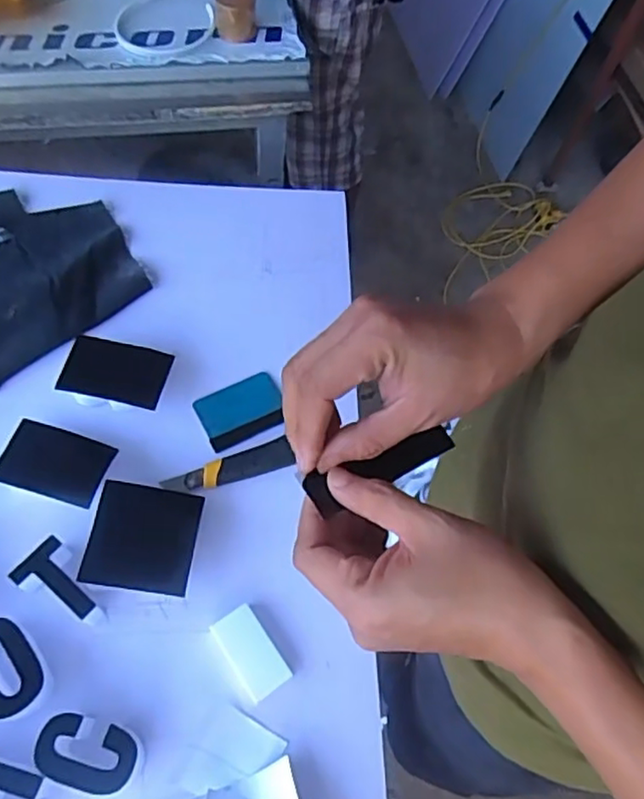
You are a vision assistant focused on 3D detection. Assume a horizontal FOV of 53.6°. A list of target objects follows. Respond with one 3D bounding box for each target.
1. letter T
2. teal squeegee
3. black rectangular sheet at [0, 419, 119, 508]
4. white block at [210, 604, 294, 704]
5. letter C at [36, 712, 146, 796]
[{"bbox_3d":[-0.250,0.181,0.614,0.088,0.037,0.054,42,64,13],"label":"letter T"},{"bbox_3d":[-0.093,0.012,0.744,0.096,0.009,0.077,-22,65,-14],"label":"teal squeegee"},{"bbox_3d":[-0.274,0.063,0.658,0.102,0.007,0.071,18,58,-3],"label":"black rectangular sheet"},{"bbox_3d":[-0.067,0.241,0.610,0.045,0.018,0.080,-31,68,-18],"label":"white block"},{"bbox_3d":[-0.198,0.303,0.547,0.087,0.039,0.052,16,61,-1],"label":"letter C"}]

